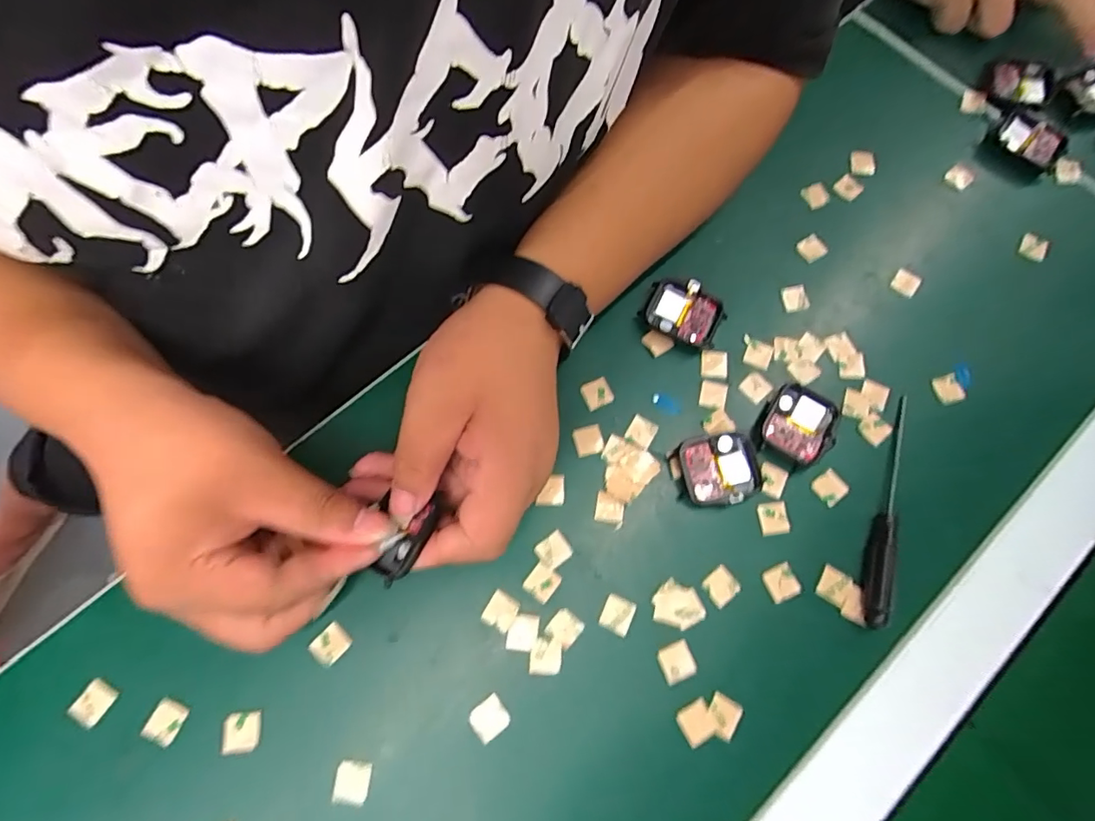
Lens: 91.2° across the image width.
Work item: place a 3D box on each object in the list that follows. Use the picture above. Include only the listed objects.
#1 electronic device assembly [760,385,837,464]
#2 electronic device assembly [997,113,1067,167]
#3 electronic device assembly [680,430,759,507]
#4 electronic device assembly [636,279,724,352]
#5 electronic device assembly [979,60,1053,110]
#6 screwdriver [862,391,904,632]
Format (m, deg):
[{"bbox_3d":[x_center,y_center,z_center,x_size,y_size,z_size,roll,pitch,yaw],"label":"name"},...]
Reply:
[{"bbox_3d":[0.146,0.009,0.312,0.037,0.012,0.043,26,74,6],"label":"electronic device assembly"},{"bbox_3d":[0.336,-0.188,0.372,0.032,0.006,0.043,-41,79,-12],"label":"electronic device assembly"},{"bbox_3d":[0.096,0.033,0.303,0.040,0.013,0.040,-6,74,-4],"label":"electronic device assembly"},{"bbox_3d":[0.083,-0.060,0.331,0.047,0.014,0.036,29,75,7],"label":"electronic device assembly"},{"bbox_3d":[0.338,-0.236,0.388,0.045,0.011,0.037,20,74,4],"label":"electronic device assembly"},{"bbox_3d":[0.189,0.053,0.299,0.010,0.015,0.131,20,74,4],"label":"screwdriver"}]

